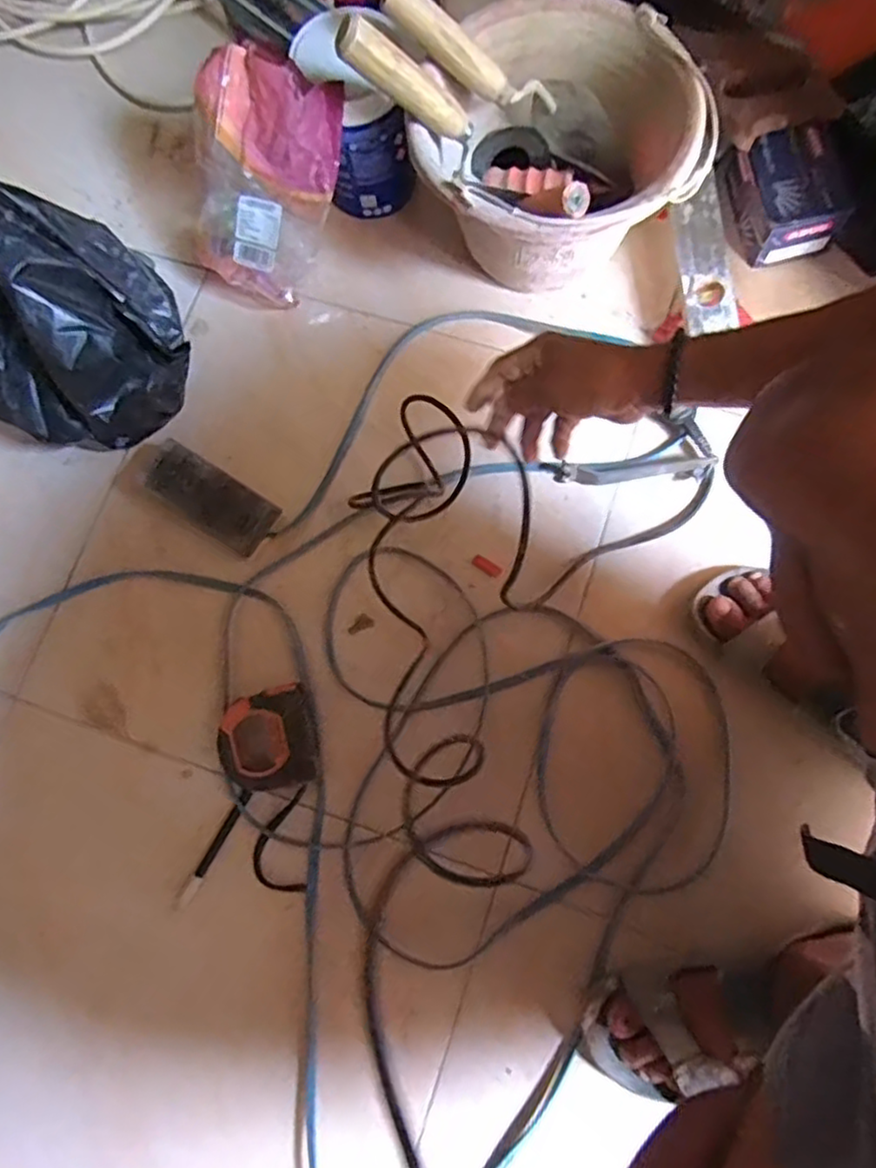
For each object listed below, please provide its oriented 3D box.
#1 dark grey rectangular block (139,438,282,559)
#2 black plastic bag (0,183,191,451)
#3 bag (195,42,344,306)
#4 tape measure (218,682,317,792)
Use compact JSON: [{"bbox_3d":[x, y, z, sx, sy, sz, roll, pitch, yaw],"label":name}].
[{"bbox_3d":[-0.226,-0.086,0.667,0.132,0.022,0.058,35,81,-6],"label":"dark grey rectangular block"},{"bbox_3d":[-0.354,-0.239,0.626,0.186,0.196,0.172,-25,77,-2],"label":"black plastic bag"},{"bbox_3d":[-0.174,-0.395,0.664,0.137,0.215,0.058,18,43,-8],"label":"bag"},{"bbox_3d":[-0.154,0.141,0.613,0.084,0.047,0.089,-8,79,-1],"label":"tape measure"}]

